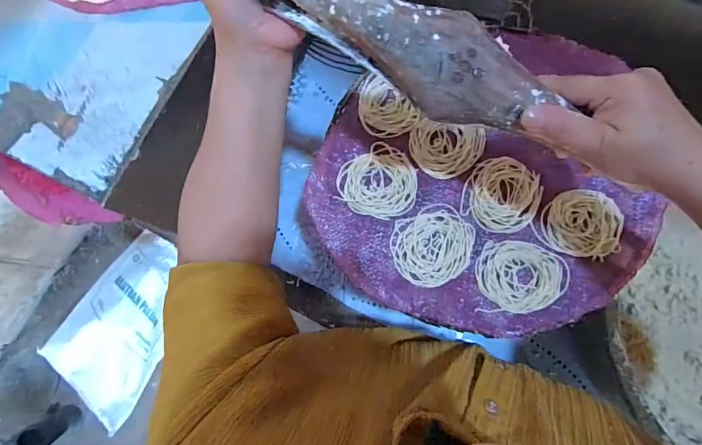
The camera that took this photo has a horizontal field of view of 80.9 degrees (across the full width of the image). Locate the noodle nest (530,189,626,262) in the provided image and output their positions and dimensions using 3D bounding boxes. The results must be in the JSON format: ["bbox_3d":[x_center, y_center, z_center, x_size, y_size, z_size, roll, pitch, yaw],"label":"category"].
[{"bbox_3d":[0.231,0.000,0.413,0.080,0.009,0.068,14,80,4],"label":"noodle nest"}]

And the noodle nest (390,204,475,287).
[{"bbox_3d":[0.084,0.023,0.420,0.082,0.007,0.074,-24,82,-3],"label":"noodle nest"}]

